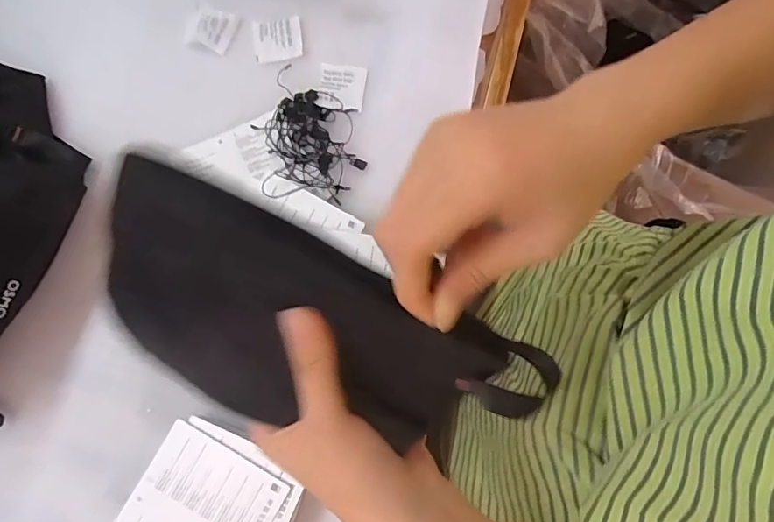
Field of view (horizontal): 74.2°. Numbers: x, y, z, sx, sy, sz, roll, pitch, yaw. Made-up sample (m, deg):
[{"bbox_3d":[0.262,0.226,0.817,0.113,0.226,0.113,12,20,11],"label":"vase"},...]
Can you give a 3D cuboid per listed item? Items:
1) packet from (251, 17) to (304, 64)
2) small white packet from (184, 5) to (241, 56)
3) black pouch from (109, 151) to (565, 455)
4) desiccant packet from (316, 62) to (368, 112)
[{"bbox_3d":[-0.094,-0.191,0.441,0.041,0.007,0.038,-8,78,-2],"label":"packet"},{"bbox_3d":[-0.148,-0.197,0.432,0.038,0.006,0.036,18,78,4],"label":"small white packet"},{"bbox_3d":[-0.031,0.035,0.240,0.203,0.035,0.087,24,103,-5],"label":"black pouch"},{"bbox_3d":[-0.038,-0.147,0.429,0.038,0.004,0.043,7,77,1],"label":"desiccant packet"}]

